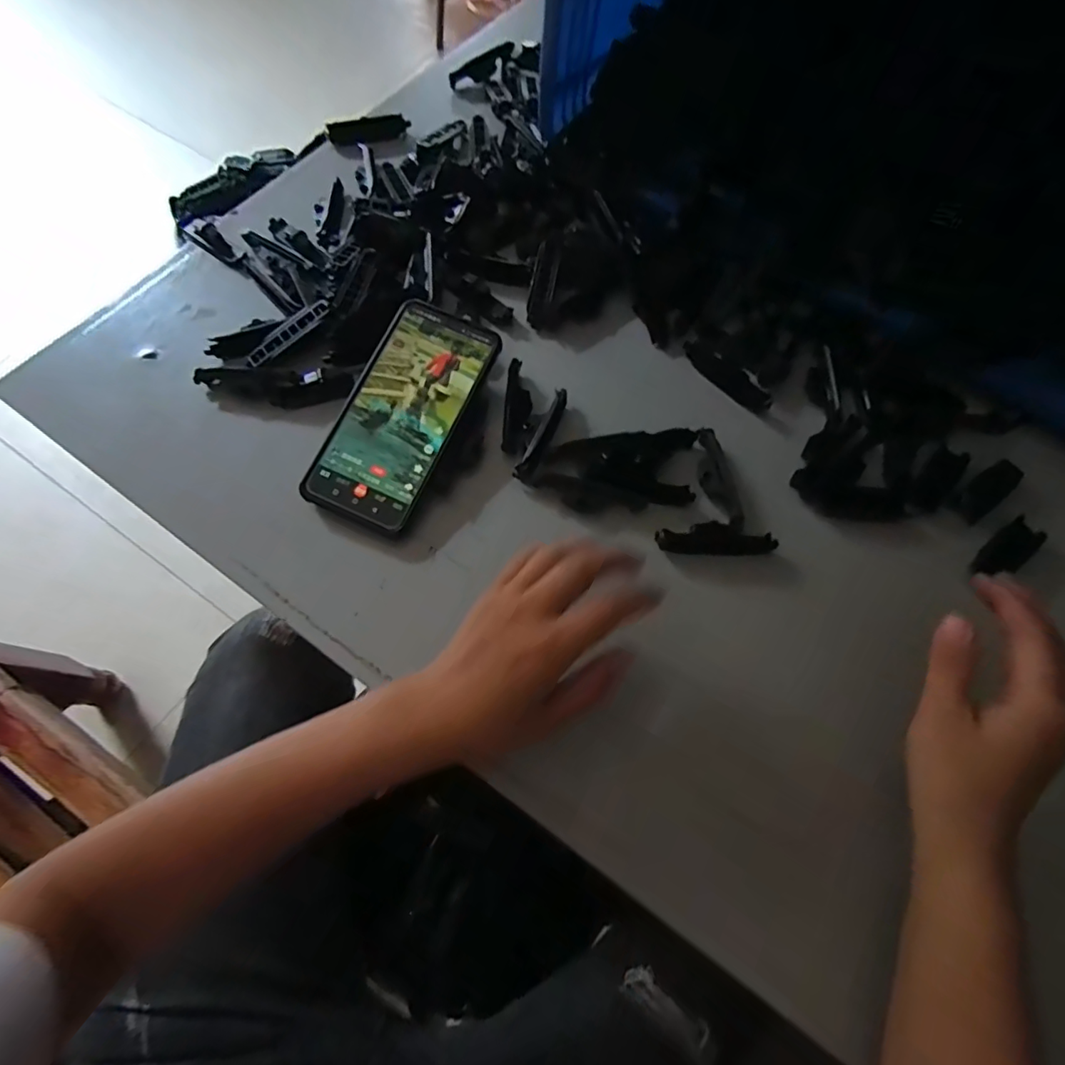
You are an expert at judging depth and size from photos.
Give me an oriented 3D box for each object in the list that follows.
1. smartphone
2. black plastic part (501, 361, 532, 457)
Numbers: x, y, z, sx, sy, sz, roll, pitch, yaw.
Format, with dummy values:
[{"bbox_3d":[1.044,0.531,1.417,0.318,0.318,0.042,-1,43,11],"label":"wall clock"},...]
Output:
[{"bbox_3d":[-0.091,-0.085,0.381,0.080,0.006,0.167,25,78,2],"label":"smartphone"},{"bbox_3d":[-0.011,-0.096,0.408,0.020,0.009,0.078,4,67,-1],"label":"black plastic part"}]

